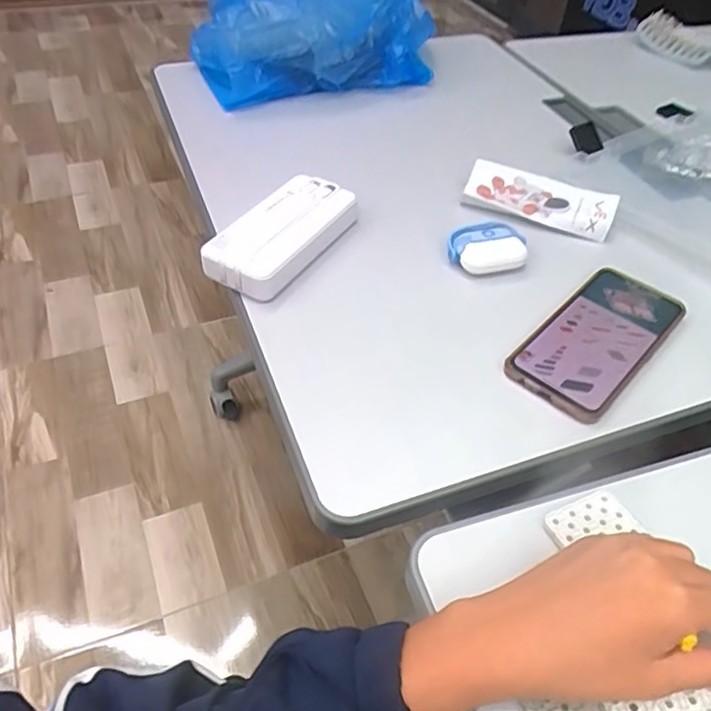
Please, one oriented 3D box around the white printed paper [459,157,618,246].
[{"bbox_3d":[0.171,-0.146,0.580,0.138,0.018,0.059,20,50,15],"label":"white printed paper"}]

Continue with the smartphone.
[{"bbox_3d":[0.187,-0.014,0.476,0.074,0.009,0.160,36,55,27],"label":"smartphone"}]

